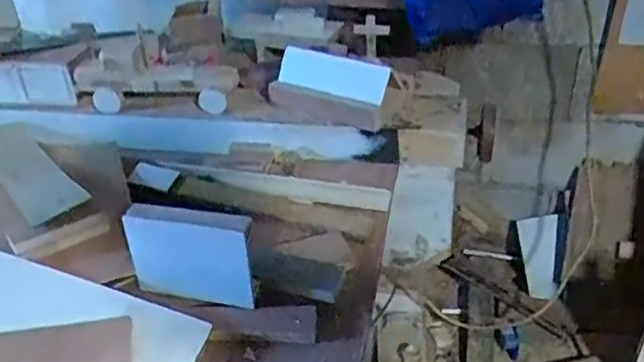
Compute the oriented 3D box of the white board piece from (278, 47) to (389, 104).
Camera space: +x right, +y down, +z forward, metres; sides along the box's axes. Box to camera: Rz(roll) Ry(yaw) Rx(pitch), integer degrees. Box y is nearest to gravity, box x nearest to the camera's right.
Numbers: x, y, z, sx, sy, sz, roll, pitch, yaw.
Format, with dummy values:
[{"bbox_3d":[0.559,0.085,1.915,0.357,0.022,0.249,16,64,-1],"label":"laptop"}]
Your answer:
[{"bbox_3d":[0.012,-0.170,1.041,0.188,0.062,0.024,17,30,26],"label":"white board piece"}]

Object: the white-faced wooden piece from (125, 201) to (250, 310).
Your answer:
[{"bbox_3d":[-0.151,0.089,0.763,0.150,0.126,0.027,7,34,13],"label":"white-faced wooden piece"}]

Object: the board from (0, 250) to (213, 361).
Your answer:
[{"bbox_3d":[-0.335,0.141,0.759,0.417,0.014,0.103,15,49,14],"label":"board"}]

